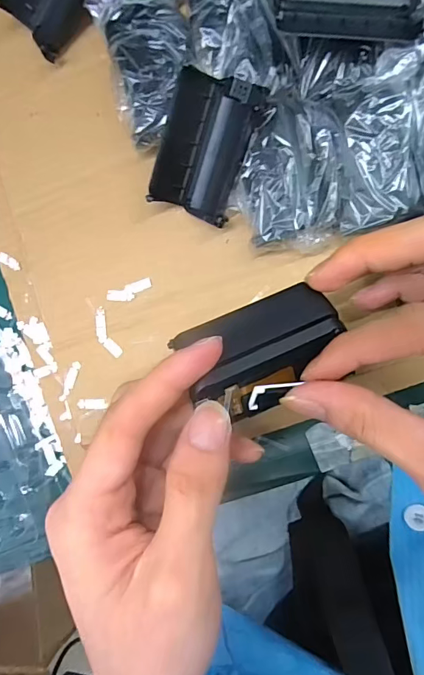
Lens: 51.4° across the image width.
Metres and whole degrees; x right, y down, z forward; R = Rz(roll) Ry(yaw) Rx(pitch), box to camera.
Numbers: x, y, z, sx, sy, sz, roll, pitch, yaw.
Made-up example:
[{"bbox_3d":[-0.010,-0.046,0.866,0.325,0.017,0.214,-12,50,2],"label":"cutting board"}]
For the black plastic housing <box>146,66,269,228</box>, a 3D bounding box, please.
[{"bbox_3d":[-0.003,-0.103,0.240,0.044,0.022,0.071,23,115,7],"label":"black plastic housing"}]

